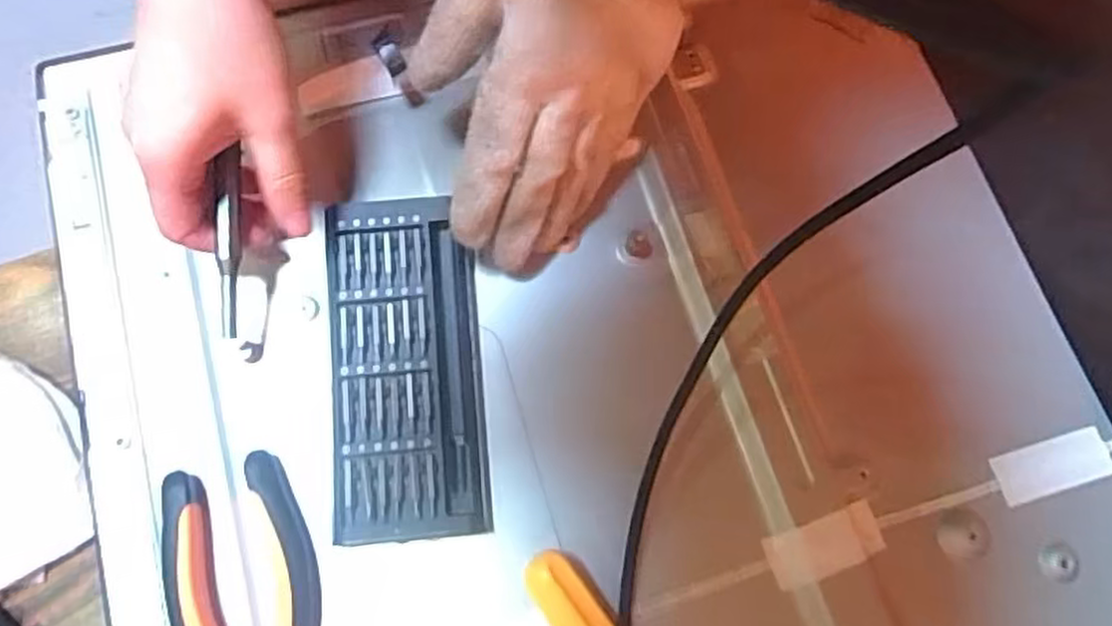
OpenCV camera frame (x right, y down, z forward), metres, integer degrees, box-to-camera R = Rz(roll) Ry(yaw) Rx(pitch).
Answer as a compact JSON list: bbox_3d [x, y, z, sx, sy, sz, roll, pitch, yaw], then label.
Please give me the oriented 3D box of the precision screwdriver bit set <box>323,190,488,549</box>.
[{"bbox_3d":[-0.069,0.023,0.330,0.066,0.019,0.152,-6,74,-3],"label":"precision screwdriver bit set"}]

